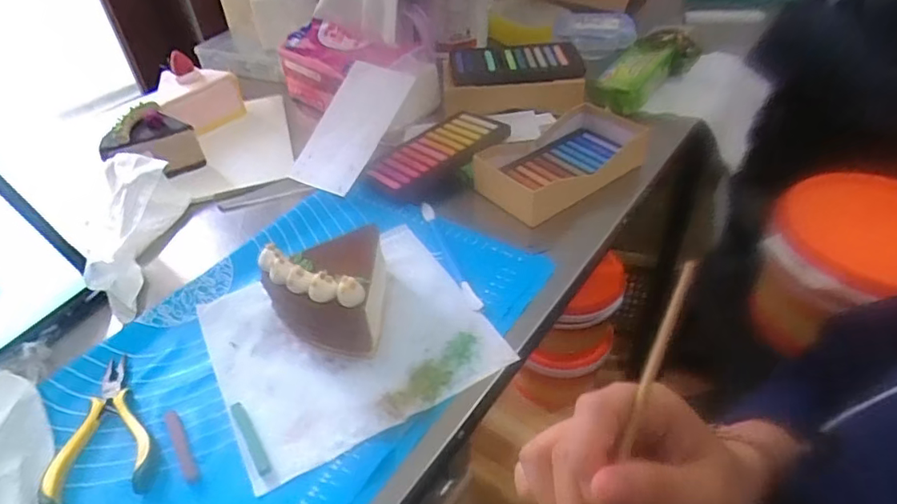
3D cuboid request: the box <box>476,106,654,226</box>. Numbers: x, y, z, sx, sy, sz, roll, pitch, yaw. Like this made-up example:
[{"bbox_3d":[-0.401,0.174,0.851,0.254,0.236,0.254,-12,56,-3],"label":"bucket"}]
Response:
[{"bbox_3d":[0.121,-0.100,0.558,0.197,0.037,0.096,-28,47,-25],"label":"box"}]

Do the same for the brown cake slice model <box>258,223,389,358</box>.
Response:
[{"bbox_3d":[-0.091,0.026,0.412,0.086,0.067,0.093,-5,41,-2],"label":"brown cake slice model"}]

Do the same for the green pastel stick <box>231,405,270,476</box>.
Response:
[{"bbox_3d":[-0.129,0.121,0.358,0.007,0.006,0.057,-25,46,-23],"label":"green pastel stick"}]

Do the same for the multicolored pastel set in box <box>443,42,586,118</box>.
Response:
[{"bbox_3d":[0.079,-0.211,0.664,0.181,0.052,0.099,-11,42,-9],"label":"multicolored pastel set in box"}]

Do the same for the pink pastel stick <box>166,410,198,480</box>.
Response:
[{"bbox_3d":[-0.175,0.126,0.358,0.008,0.004,0.062,-26,46,-24],"label":"pink pastel stick"}]

